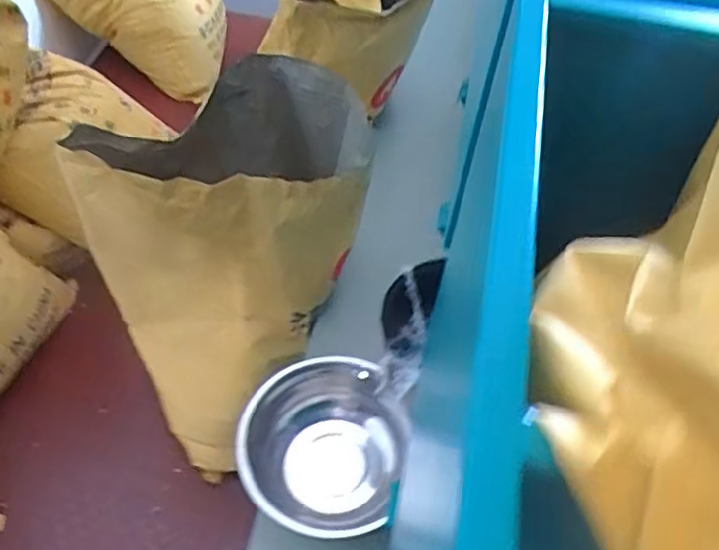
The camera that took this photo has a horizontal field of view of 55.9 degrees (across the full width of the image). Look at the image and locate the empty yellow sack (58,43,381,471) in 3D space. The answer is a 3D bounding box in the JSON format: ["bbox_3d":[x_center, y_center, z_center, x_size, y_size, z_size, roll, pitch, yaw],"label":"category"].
[{"bbox_3d":[-0.164,0.017,1.050,0.340,0.599,0.297,-34,61,-27],"label":"empty yellow sack"}]

